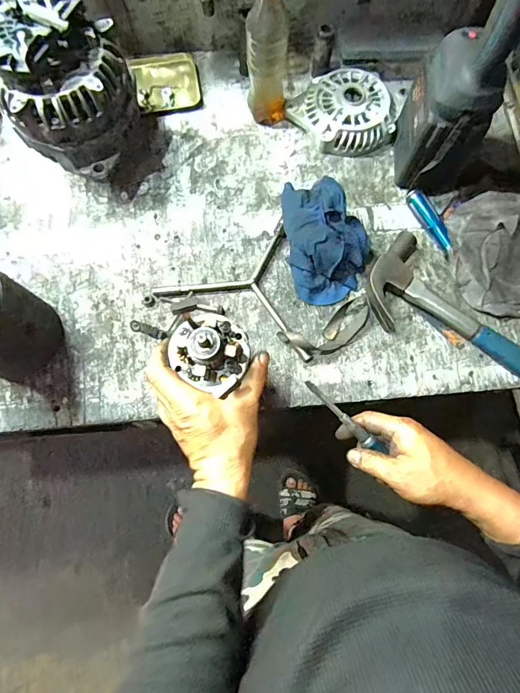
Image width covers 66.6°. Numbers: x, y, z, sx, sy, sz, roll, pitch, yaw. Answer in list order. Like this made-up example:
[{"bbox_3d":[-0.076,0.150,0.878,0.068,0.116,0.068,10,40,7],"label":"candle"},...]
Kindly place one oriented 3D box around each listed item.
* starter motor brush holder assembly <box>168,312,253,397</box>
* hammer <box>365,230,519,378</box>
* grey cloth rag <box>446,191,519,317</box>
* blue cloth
[{"bbox_3d":[-0.044,0.008,0.371,0.073,0.060,0.075,0,75,-2],"label":"starter motor brush holder assembly"},{"bbox_3d":[0.278,-0.007,0.509,0.326,0.032,0.112,41,78,9],"label":"hammer"},{"bbox_3d":[0.337,-0.129,0.539,0.160,0.037,0.170,-6,75,-3],"label":"grey cloth rag"},{"bbox_3d":[0.087,-0.140,0.515,0.098,0.079,0.144,-10,76,-4],"label":"blue cloth"}]

